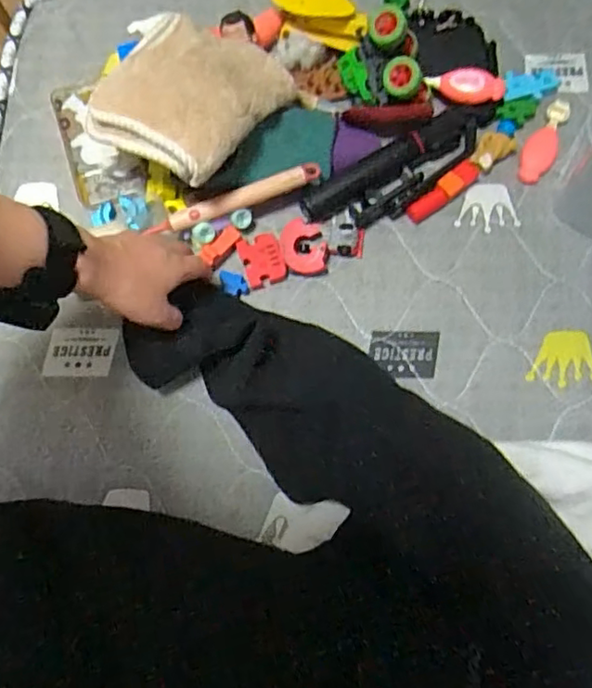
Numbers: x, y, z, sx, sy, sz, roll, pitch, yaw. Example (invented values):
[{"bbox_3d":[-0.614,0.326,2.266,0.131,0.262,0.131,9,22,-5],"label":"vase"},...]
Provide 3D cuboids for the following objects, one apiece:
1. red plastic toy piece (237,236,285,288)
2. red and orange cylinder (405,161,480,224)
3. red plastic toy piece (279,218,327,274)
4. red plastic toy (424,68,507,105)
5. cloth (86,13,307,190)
[{"bbox_3d":[-0.034,-0.085,0.599,0.040,0.011,0.049,-19,76,-3],"label":"red plastic toy piece"},{"bbox_3d":[0.150,-0.156,0.609,0.086,0.017,0.020,-37,78,-7],"label":"red and orange cylinder"},{"bbox_3d":[0.006,-0.097,0.593,0.041,0.020,0.058,-16,76,-3],"label":"red plastic toy piece"},{"bbox_3d":[0.174,-0.263,0.616,0.079,0.027,0.030,10,77,4],"label":"red plastic toy"},{"bbox_3d":[-0.100,-0.229,0.539,0.161,0.049,0.152,26,78,7],"label":"cloth"}]

